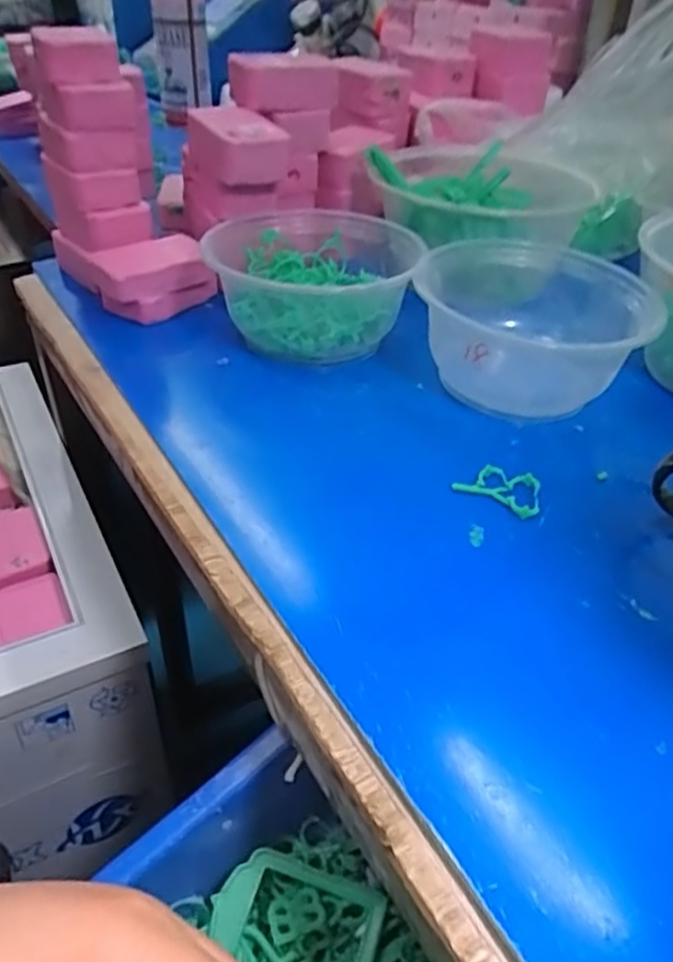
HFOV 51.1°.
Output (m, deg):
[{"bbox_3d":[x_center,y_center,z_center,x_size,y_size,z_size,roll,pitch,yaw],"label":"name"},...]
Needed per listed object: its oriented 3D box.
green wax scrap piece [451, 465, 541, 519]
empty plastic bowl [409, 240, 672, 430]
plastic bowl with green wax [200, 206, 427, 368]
[{"bbox_3d":[0.080,0.003,0.339,0.040,0.009,0.024,24,43,24],"label":"green wax scrap piece"},{"bbox_3d":[0.122,-0.100,0.428,0.128,0.063,0.141,22,42,23],"label":"empty plastic bowl"},{"bbox_3d":[-0.014,-0.127,0.457,0.132,0.062,0.125,0,39,-4],"label":"plastic bowl with green wax"}]

